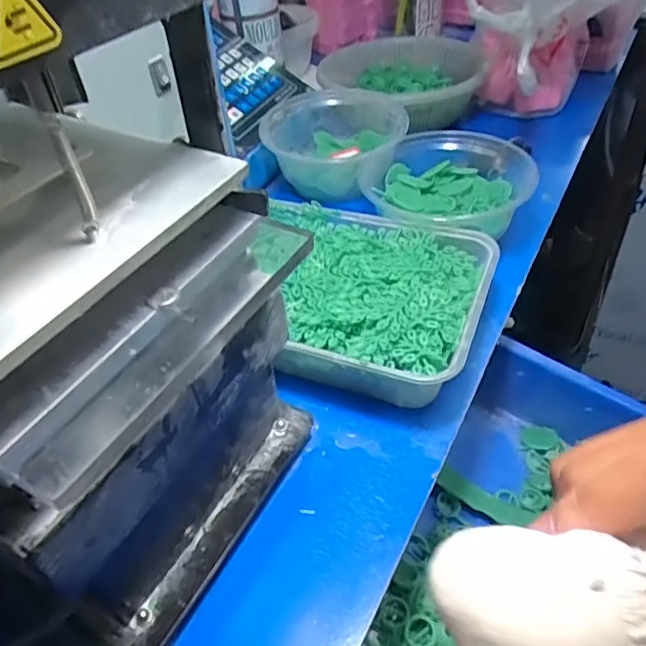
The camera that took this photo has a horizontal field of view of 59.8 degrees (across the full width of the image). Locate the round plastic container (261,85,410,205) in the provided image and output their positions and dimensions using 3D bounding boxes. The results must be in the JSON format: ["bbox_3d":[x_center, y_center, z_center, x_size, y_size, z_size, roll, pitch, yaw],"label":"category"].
[{"bbox_3d":[0.006,-0.173,0.541,0.126,0.059,0.126,-2,45,2],"label":"round plastic container"}]

